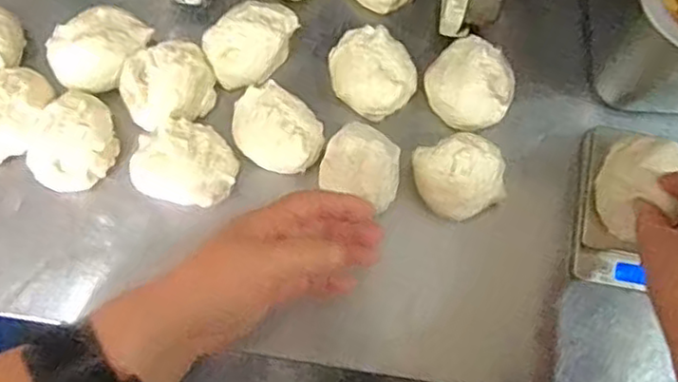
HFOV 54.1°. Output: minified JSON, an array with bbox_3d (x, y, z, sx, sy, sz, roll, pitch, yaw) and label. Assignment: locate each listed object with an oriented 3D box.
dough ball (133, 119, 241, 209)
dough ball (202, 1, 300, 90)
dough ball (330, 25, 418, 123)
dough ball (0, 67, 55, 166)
[{"bbox_3d":[-0.119,-0.021,0.516,0.080,0.040,0.064,10,75,2],"label":"dough ball"},{"bbox_3d":[-0.073,-0.121,0.547,0.058,0.048,0.078,35,78,8],"label":"dough ball"},{"bbox_3d":[0.027,-0.095,0.543,0.071,0.042,0.062,41,78,9],"label":"dough ball"},{"bbox_3d":[-0.265,-0.056,0.536,0.088,0.042,0.068,-34,78,-9],"label":"dough ball"}]

